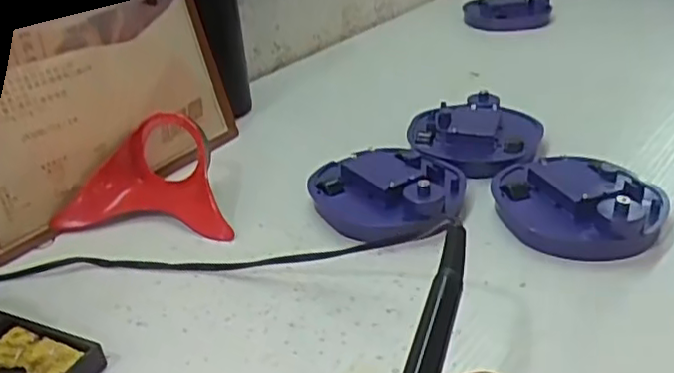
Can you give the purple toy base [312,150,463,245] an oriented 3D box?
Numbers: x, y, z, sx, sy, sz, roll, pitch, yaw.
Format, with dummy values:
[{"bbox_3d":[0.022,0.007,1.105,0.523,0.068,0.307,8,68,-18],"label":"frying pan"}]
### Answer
[{"bbox_3d":[0.034,0.004,0.471,0.105,0.031,0.091,3,30,12],"label":"purple toy base"}]

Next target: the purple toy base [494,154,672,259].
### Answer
[{"bbox_3d":[0.156,0.010,0.445,0.107,0.033,0.087,21,38,37],"label":"purple toy base"}]

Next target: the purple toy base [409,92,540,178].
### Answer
[{"bbox_3d":[0.111,-0.044,0.537,0.101,0.030,0.093,7,31,19],"label":"purple toy base"}]

